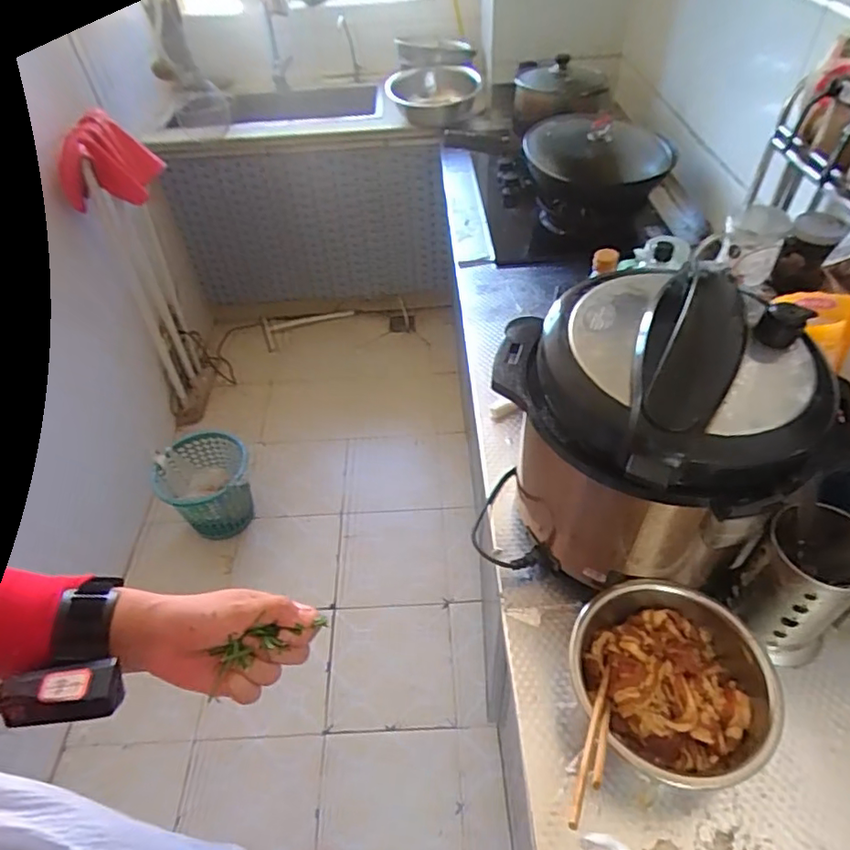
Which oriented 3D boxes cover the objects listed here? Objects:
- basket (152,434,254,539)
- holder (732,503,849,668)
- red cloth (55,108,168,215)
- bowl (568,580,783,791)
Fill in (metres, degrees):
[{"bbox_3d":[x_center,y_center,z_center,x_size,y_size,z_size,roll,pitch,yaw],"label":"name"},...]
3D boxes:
[{"bbox_3d":[-0.616,0.199,1.663,0.249,0.273,0.267,-23,50,-16],"label":"basket"},{"bbox_3d":[0.403,0.171,0.617,0.104,0.169,0.116,-20,49,-14],"label":"holder"},{"bbox_3d":[-0.813,-0.682,1.460,0.109,0.198,0.248,9,49,12],"label":"red cloth"},{"bbox_3d":[0.245,0.270,0.588,0.197,0.091,0.191,4,48,8],"label":"bowl"}]

